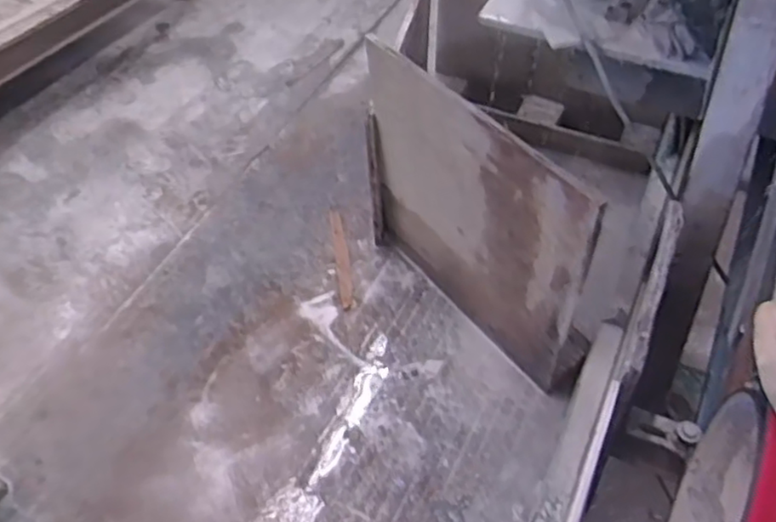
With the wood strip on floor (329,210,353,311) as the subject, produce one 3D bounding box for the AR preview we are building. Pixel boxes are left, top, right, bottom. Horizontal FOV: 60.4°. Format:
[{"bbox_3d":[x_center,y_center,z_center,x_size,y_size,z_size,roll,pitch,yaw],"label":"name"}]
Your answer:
[{"bbox_3d":[-0.115,-0.011,1.662,0.032,0.006,0.311,-7,51,-6],"label":"wood strip on floor"}]

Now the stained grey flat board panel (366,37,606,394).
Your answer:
[{"bbox_3d":[0.150,-0.082,1.309,0.023,0.631,0.568,-31,57,-23],"label":"stained grey flat board panel"}]

